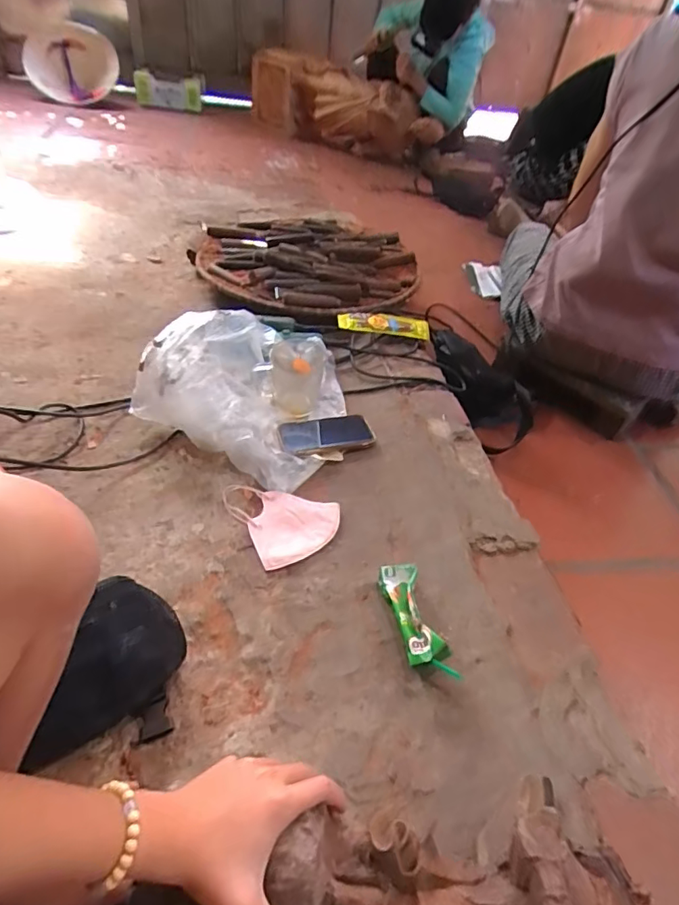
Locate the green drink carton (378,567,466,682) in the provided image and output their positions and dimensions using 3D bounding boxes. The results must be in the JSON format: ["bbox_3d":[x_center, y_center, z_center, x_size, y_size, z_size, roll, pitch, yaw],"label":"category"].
[{"bbox_3d":[0.083,0.188,0.575,0.047,0.052,0.135,-6,46,-17],"label":"green drink carton"}]

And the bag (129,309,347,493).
[{"bbox_3d":[-0.122,-0.123,0.813,0.295,0.133,0.282,26,46,16],"label":"bag"}]

